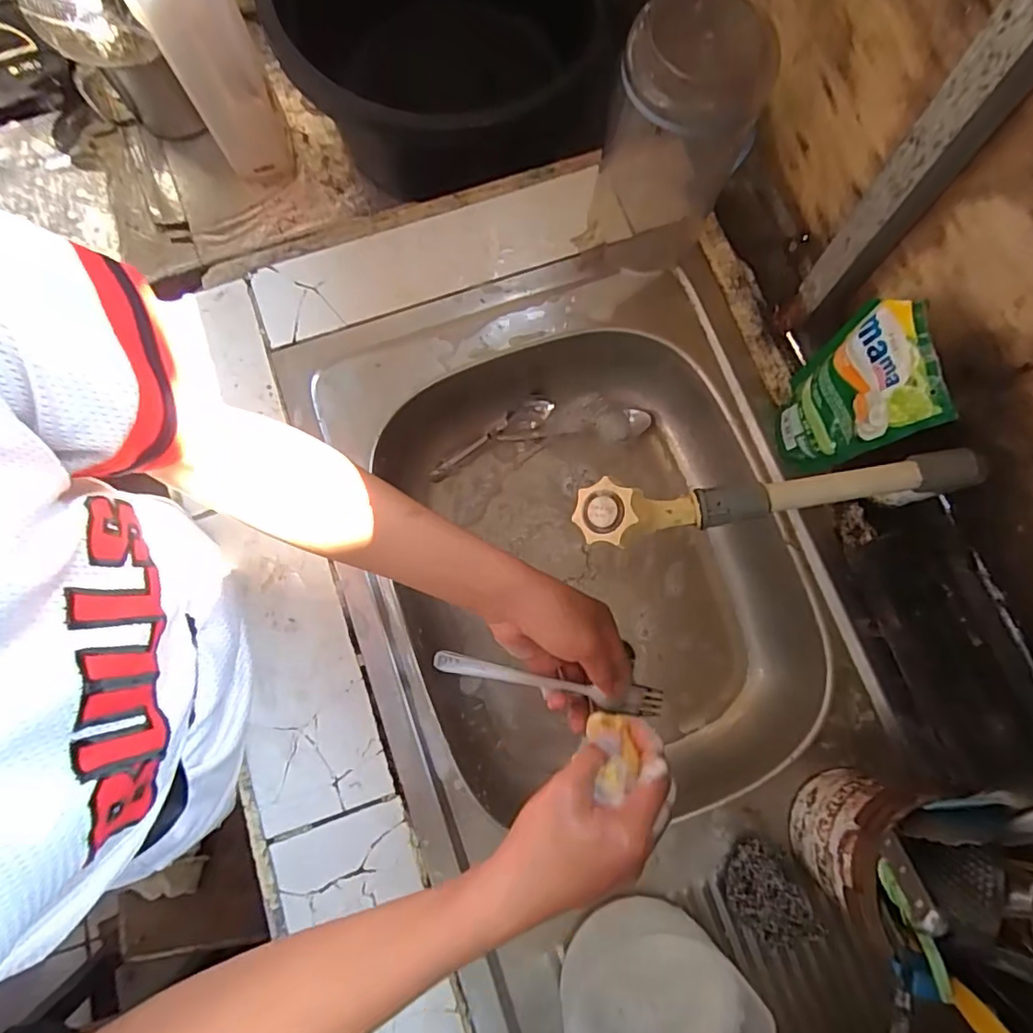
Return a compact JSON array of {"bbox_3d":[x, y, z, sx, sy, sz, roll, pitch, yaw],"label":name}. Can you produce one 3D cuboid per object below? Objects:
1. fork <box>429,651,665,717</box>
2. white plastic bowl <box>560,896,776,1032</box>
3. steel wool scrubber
[{"bbox_3d":[0.025,0.128,0.434,0.178,0.014,0.021,12,78,-3],"label":"fork"},{"bbox_3d":[0.108,0.388,0.433,0.135,0.053,0.138,0,78,-1],"label":"white plastic bowl"},{"bbox_3d":[0.208,0.313,0.463,0.056,0.036,0.075,-33,80,-8],"label":"steel wool scrubber"}]

